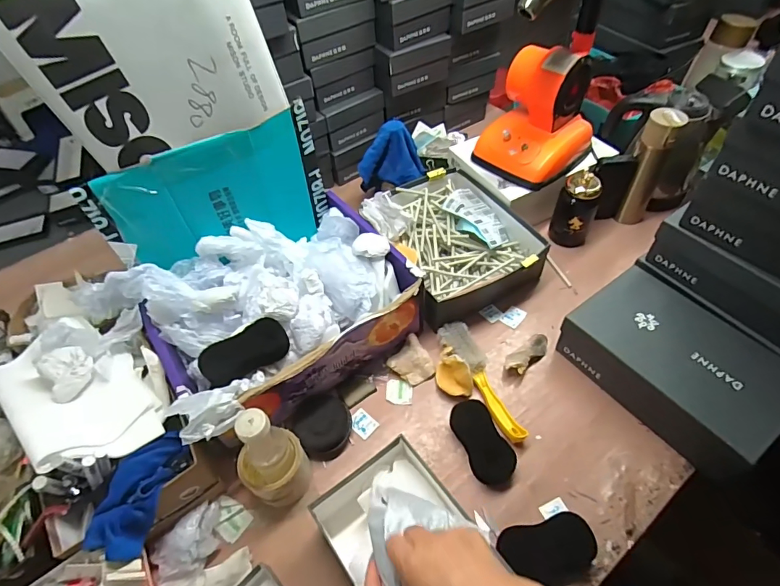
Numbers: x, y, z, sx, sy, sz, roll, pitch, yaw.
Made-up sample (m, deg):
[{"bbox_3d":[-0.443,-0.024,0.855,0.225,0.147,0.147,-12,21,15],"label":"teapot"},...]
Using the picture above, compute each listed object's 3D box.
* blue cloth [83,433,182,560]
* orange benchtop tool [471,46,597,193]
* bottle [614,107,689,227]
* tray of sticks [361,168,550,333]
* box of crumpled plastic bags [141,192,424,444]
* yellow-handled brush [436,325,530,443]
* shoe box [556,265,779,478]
[{"bbox_3d":[-0.332,0.263,0.589,0.082,0.040,0.152,2,51,5],"label":"blue cloth"},{"bbox_3d":[0.294,-0.345,0.893,0.180,0.228,0.170,-38,58,-24],"label":"orange benchtop tool"},{"bbox_3d":[0.516,-0.249,0.907,0.064,0.241,0.052,29,59,25],"label":"bottle"},{"bbox_3d":[0.121,-0.109,0.902,0.269,0.100,0.321,-25,54,-15],"label":"tray of sticks"},{"bbox_3d":[-0.180,0.026,0.754,0.414,0.172,0.311,-37,58,-23],"label":"box of crumpled plastic bags"},{"bbox_3d":[0.153,0.139,0.745,0.053,0.033,0.227,-21,53,-12],"label":"yellow-handled brush"},{"bbox_3d":[0.445,0.107,0.697,0.178,0.104,0.286,-31,55,-19],"label":"shoe box"}]

